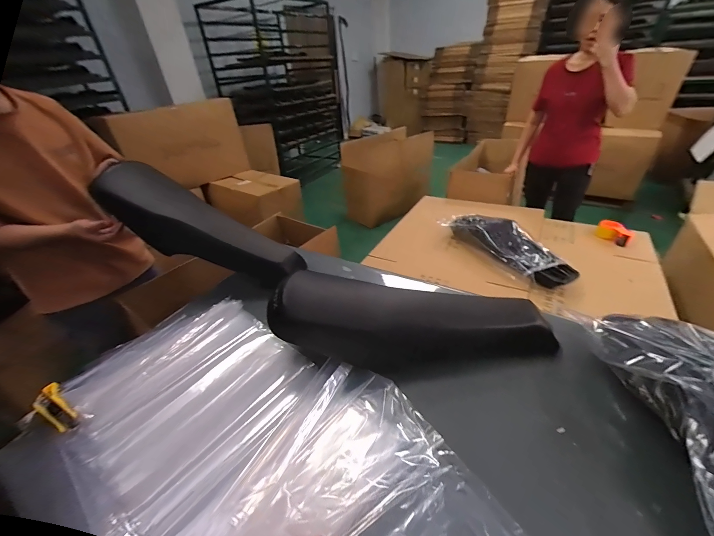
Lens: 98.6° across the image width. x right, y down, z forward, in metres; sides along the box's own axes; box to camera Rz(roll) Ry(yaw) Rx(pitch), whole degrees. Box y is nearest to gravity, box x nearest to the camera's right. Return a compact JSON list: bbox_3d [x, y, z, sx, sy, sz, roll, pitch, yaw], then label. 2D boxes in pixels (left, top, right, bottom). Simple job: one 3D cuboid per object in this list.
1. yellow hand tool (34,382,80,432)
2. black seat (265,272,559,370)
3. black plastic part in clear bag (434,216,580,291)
[{"bbox_3d":[-0.602,0.283,0.612,0.149,0.023,0.047,19,42,32],"label":"yellow hand tool"},{"bbox_3d":[0.119,0.130,0.693,0.590,0.173,0.141,5,34,-5],"label":"black seat"},{"bbox_3d":[0.633,-0.114,1.351,0.202,0.128,0.623,-20,37,-19],"label":"black plastic part in clear bag"}]

